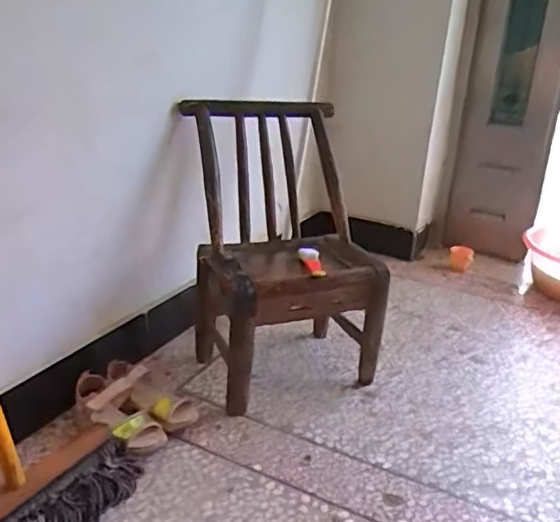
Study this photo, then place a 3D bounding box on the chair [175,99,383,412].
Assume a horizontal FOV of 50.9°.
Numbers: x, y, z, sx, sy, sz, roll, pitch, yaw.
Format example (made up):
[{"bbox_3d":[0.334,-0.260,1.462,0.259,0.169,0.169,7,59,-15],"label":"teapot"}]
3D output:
[{"bbox_3d":[-0.003,-0.045,1.446,0.390,0.594,0.494,-6,25,-24],"label":"chair"}]

